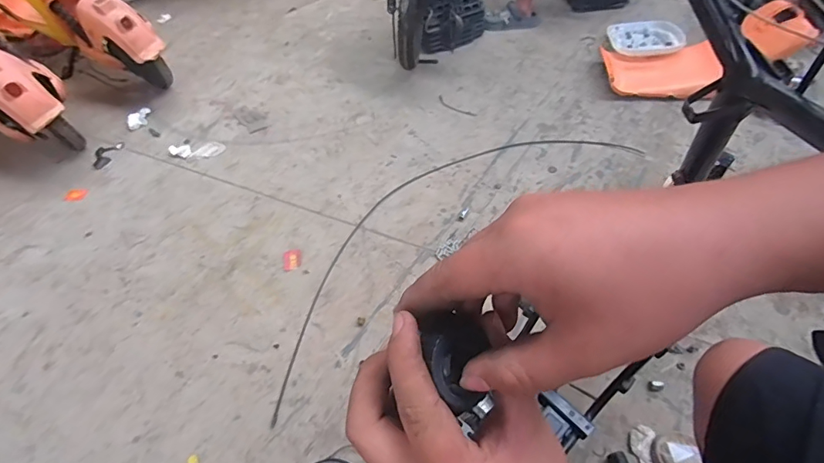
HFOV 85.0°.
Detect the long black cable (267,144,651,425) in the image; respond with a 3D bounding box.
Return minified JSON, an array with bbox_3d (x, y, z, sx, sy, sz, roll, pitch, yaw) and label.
[{"bbox_3d":[0.094,-0.036,1.363,1.344,0.013,0.419,-33,55,-20],"label":"long black cable"}]

